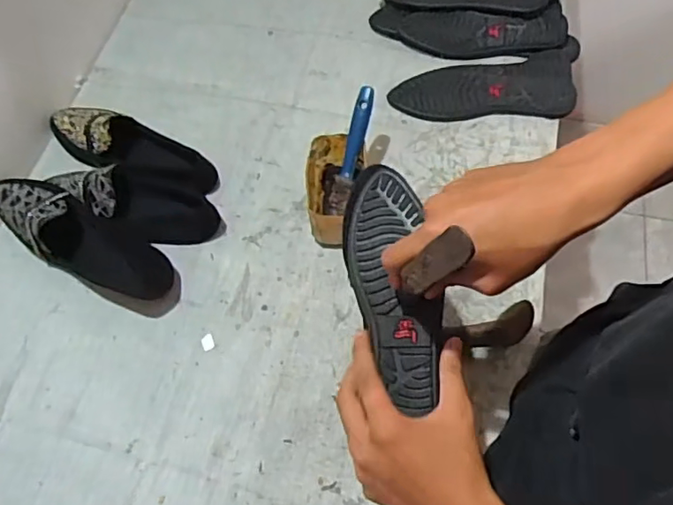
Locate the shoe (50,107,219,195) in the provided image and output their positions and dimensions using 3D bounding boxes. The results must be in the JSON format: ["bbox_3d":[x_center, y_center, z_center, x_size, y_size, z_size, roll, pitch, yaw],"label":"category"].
[{"bbox_3d":[-0.271,-0.142,0.740,0.245,0.057,0.089,17,64,12],"label":"shoe"}]

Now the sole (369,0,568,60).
[{"bbox_3d":[0.190,-0.327,0.830,0.276,0.022,0.076,8,94,10],"label":"sole"}]

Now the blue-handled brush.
[{"bbox_3d":[0.018,-0.124,0.684,0.025,0.013,0.154,17,96,12],"label":"blue-handled brush"}]

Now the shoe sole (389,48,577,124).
[{"bbox_3d":[0.203,-0.236,0.779,0.247,0.020,0.105,-1,62,3],"label":"shoe sole"}]

